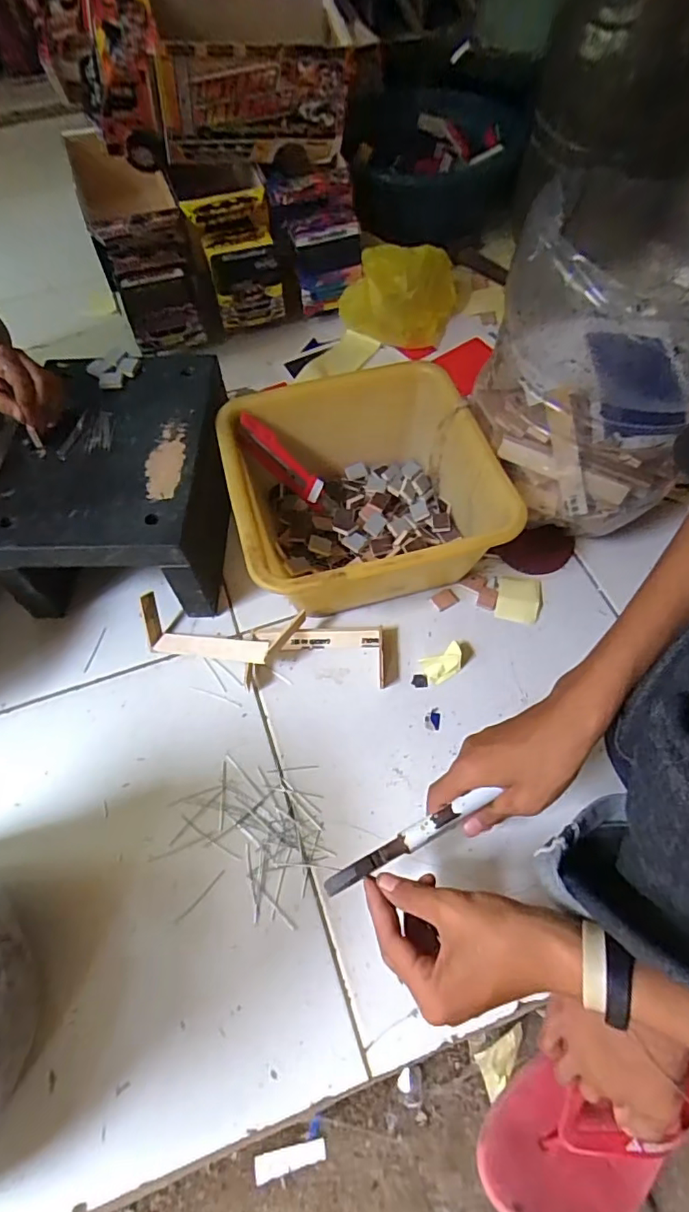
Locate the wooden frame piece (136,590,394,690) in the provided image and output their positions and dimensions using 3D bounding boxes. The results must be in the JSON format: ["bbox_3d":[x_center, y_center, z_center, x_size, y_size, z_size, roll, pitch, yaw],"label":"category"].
[{"bbox_3d":[-0.080,0.041,0.571,0.271,0.038,0.076,3,61,3],"label":"wooden frame piece"}]

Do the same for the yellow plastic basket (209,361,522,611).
[{"bbox_3d":[0.017,-0.118,0.616,0.271,0.129,0.265,-16,61,-7],"label":"yellow plastic basket"}]

